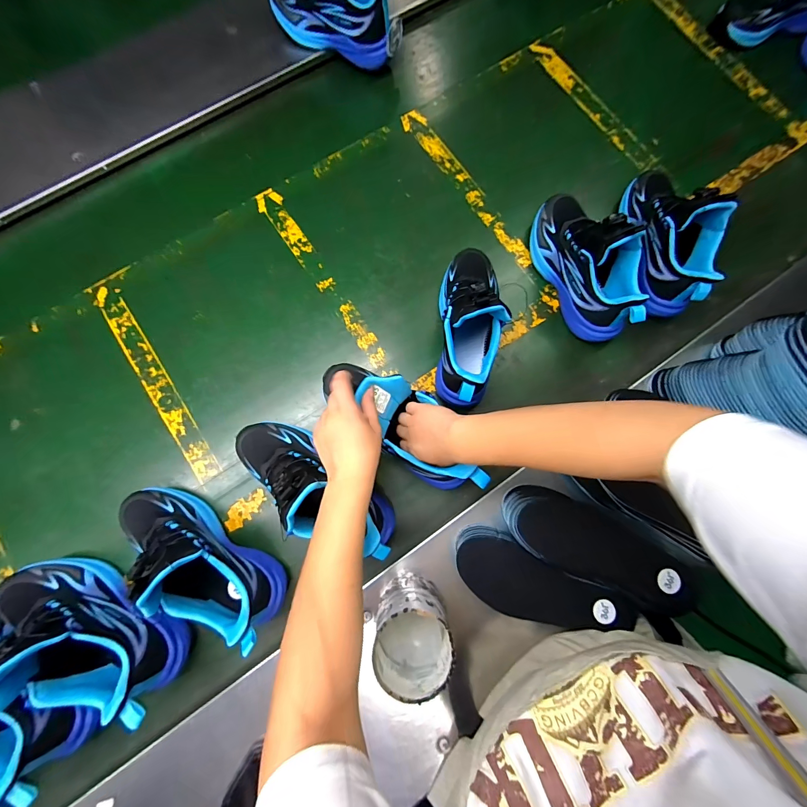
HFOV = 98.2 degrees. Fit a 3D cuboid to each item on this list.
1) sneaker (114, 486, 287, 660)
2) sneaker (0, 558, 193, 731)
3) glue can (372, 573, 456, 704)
[{"bbox_3d":[-0.260,0.194,0.422,0.242,0.138,0.089,34,81,6],"label":"sneaker"},{"bbox_3d":[-0.389,0.283,0.402,0.243,0.138,0.117,29,80,5],"label":"sneaker"},{"bbox_3d":[0.010,0.258,0.405,0.075,0.129,0.081,0,79,-2],"label":"glue can"}]

